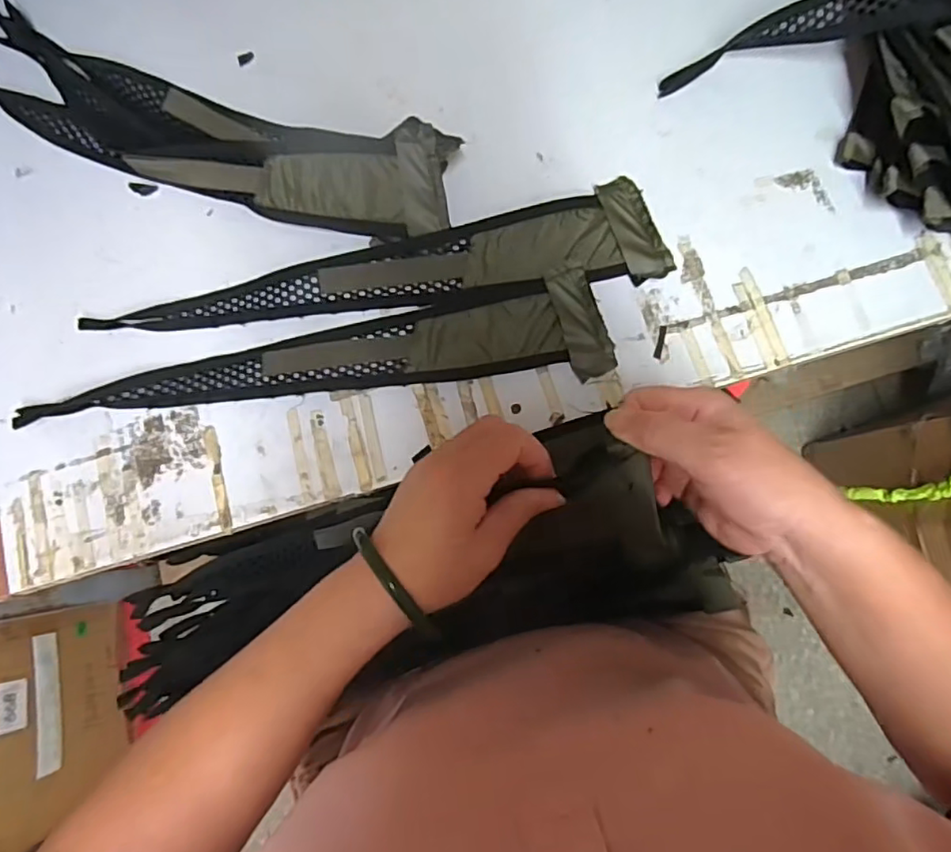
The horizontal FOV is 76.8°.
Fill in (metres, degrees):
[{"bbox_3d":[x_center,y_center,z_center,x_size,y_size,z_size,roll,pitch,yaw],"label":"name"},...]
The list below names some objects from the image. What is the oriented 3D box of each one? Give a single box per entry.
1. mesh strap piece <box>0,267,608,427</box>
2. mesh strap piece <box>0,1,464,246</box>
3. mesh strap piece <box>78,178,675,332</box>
[{"bbox_3d":[-0.126,-0.047,0.490,0.460,0.013,0.082,-10,81,2],"label":"mesh strap piece"},{"bbox_3d":[-0.253,-0.266,0.517,0.492,0.049,0.108,21,83,7],"label":"mesh strap piece"},{"bbox_3d":[-0.080,-0.134,0.500,0.457,0.015,0.075,-7,81,3],"label":"mesh strap piece"}]

